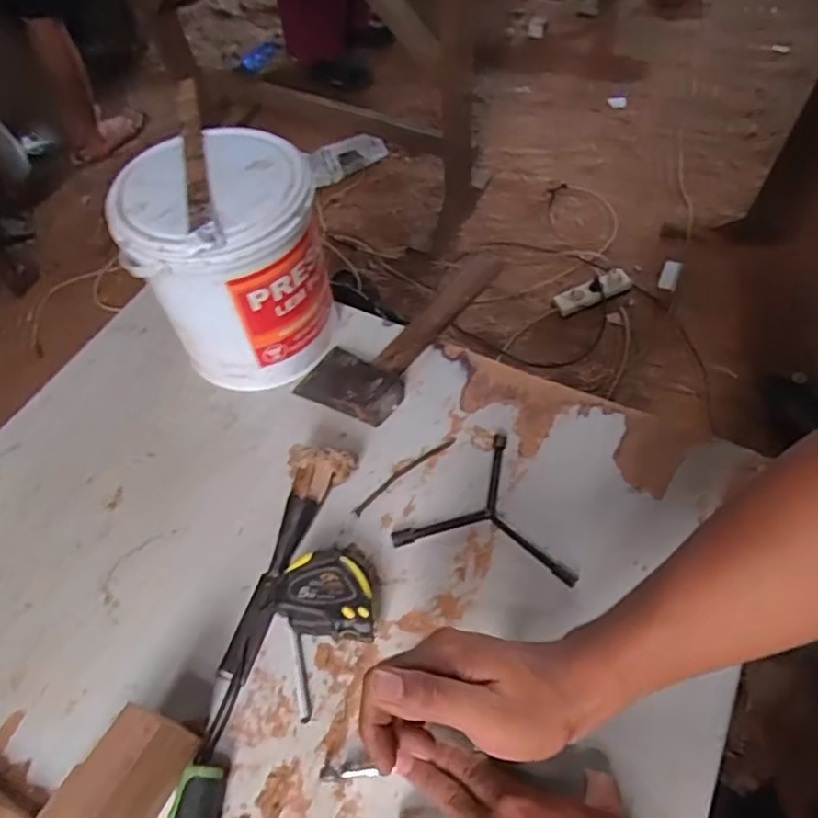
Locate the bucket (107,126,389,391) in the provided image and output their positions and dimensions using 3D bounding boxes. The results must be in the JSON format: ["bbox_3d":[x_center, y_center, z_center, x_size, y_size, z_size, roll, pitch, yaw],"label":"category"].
[{"bbox_3d":[-0.181,-0.139,0.644,0.168,0.217,0.165,-3,59,5],"label":"bucket"}]

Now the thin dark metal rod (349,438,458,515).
[{"bbox_3d":[-0.006,0.062,0.612,0.122,0.004,0.013,-35,60,-22],"label":"thin dark metal rod"}]

